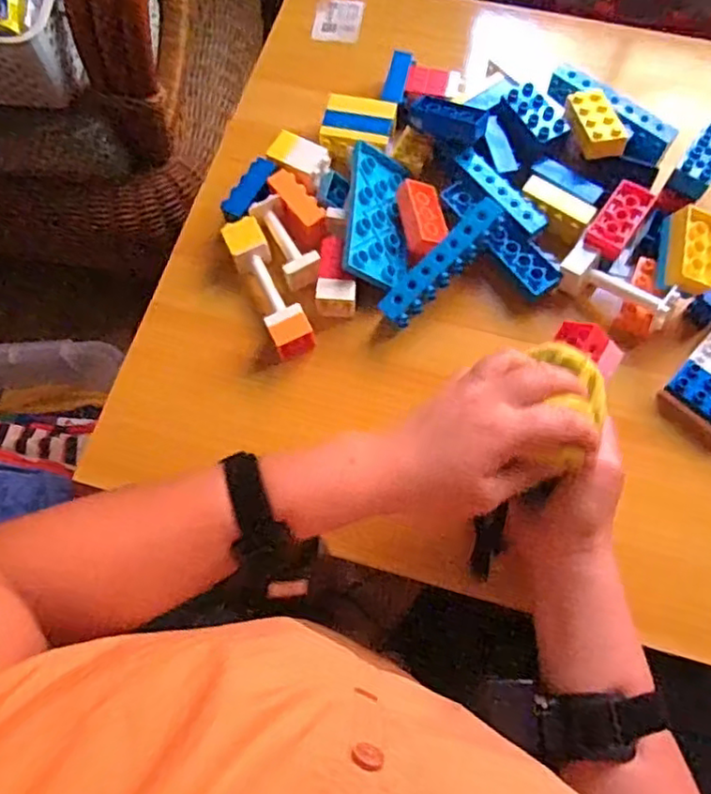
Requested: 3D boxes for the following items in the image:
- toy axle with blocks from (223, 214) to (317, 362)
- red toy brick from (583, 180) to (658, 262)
[{"bbox_3d":[-0.075,-0.095,0.539,0.034,0.029,0.129,-24,71,-7],"label":"toy axle with blocks"},{"bbox_3d":[0.221,-0.146,0.534,0.032,0.023,0.075,34,74,12],"label":"red toy brick"}]

